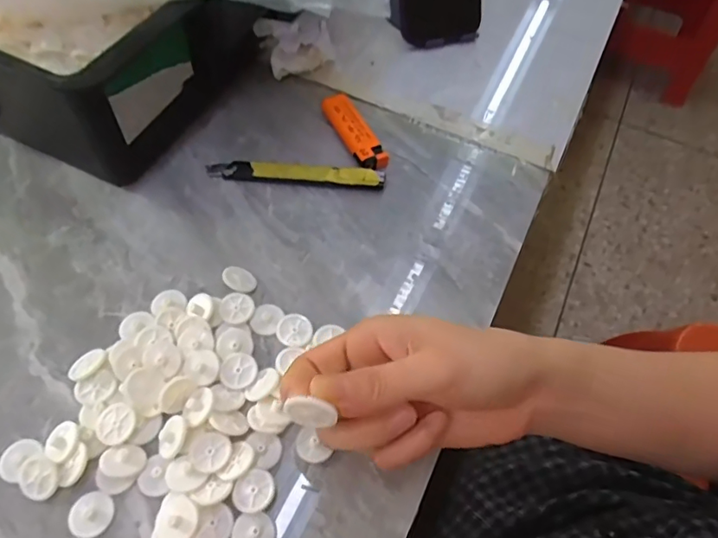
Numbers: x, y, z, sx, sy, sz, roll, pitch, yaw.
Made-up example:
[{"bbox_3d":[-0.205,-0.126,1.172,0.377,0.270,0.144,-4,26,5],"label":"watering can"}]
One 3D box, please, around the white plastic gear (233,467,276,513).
[{"bbox_3d":[-0.054,0.115,0.269,0.021,0.004,0.020,2,57,-3],"label":"white plastic gear"}]

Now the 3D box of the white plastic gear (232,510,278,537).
[{"bbox_3d":[-0.053,0.134,0.262,0.021,0.006,0.020,21,58,10],"label":"white plastic gear"}]

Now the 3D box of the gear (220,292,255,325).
[{"bbox_3d":[-0.077,0.025,0.329,0.020,0.004,0.023,-28,63,-21],"label":"gear"}]

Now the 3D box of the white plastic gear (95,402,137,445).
[{"bbox_3d":[-0.133,0.084,0.282,0.022,0.005,0.021,2,57,-3],"label":"white plastic gear"}]

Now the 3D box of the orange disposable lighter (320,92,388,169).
[{"bbox_3d":[-0.004,-0.112,0.422,0.024,0.013,0.084,-21,61,-17],"label":"orange disposable lighter"}]

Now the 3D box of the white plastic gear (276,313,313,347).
[{"bbox_3d":[-0.040,0.039,0.325,0.022,0.008,0.022,2,57,-3],"label":"white plastic gear"}]

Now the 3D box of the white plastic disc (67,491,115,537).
[{"bbox_3d":[-0.136,0.125,0.264,0.021,0.004,0.021,2,57,-3],"label":"white plastic disc"}]

